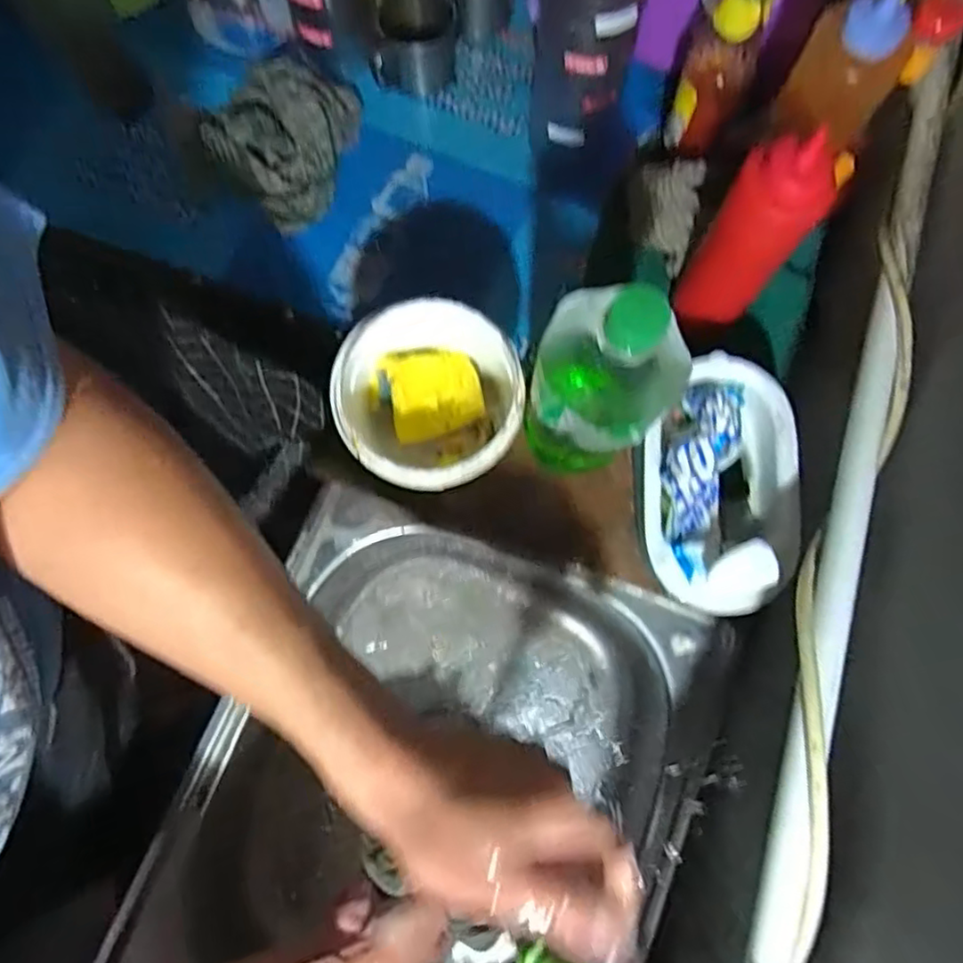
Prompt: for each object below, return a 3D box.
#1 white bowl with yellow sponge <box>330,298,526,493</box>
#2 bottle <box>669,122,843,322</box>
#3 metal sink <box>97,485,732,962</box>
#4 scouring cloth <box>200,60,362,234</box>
[{"bbox_3d":[-0.038,-0.053,0.502,0.131,0.100,0.124,-19,79,-6],"label":"white bowl with yellow sponge"},{"bbox_3d":[0.200,-0.181,0.511,0.062,0.166,0.067,-35,81,-9],"label":"bottle"},{"bbox_3d":[-0.039,0.291,0.606,0.365,0.162,0.470,20,78,3],"label":"metal sink"},{"bbox_3d":[-0.202,-0.331,0.641,0.138,0.046,0.148,15,77,2],"label":"scouring cloth"}]

